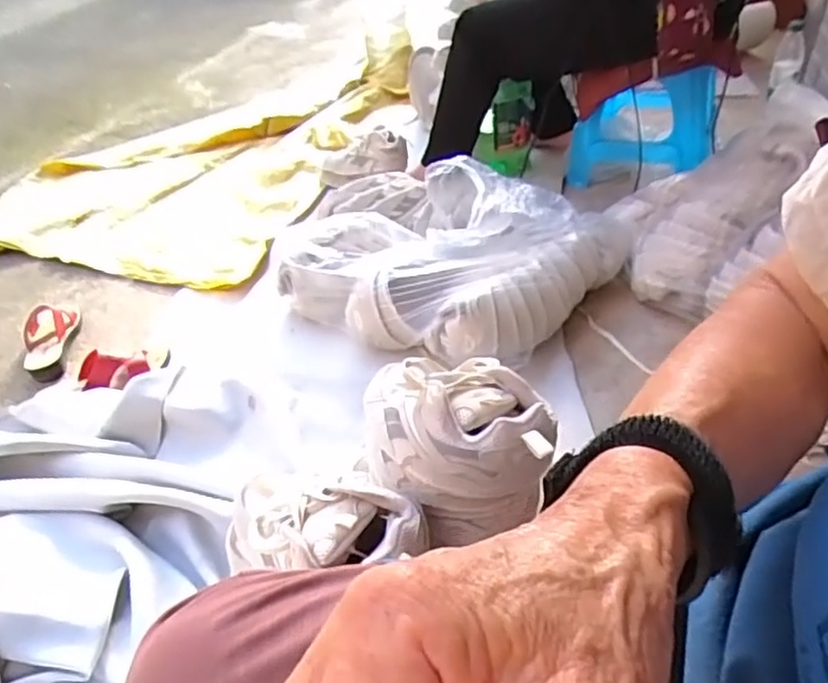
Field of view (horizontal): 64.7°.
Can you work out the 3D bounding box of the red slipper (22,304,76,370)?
[{"bbox_3d":[-0.711,0.005,1.272,0.102,0.068,0.178,-15,40,-12],"label":"red slipper"}]

